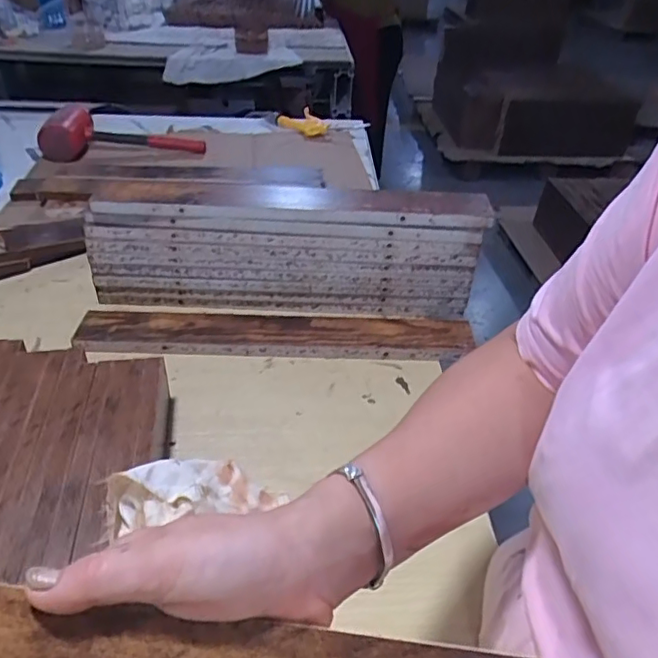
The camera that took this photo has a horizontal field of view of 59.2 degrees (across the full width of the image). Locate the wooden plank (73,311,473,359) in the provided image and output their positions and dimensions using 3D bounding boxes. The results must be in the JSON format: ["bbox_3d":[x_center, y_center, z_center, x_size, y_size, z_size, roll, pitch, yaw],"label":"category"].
[{"bbox_3d":[-0.062,0.005,0.682,0.449,0.020,0.061,3,38,-2],"label":"wooden plank"}]

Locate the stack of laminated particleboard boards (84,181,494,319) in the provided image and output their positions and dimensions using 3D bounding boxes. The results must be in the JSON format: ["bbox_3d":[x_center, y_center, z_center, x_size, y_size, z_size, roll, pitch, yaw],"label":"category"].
[{"bbox_3d":[-0.053,-0.103,0.719,0.457,0.140,0.073,5,38,1],"label":"stack of laminated particleboard boards"}]

